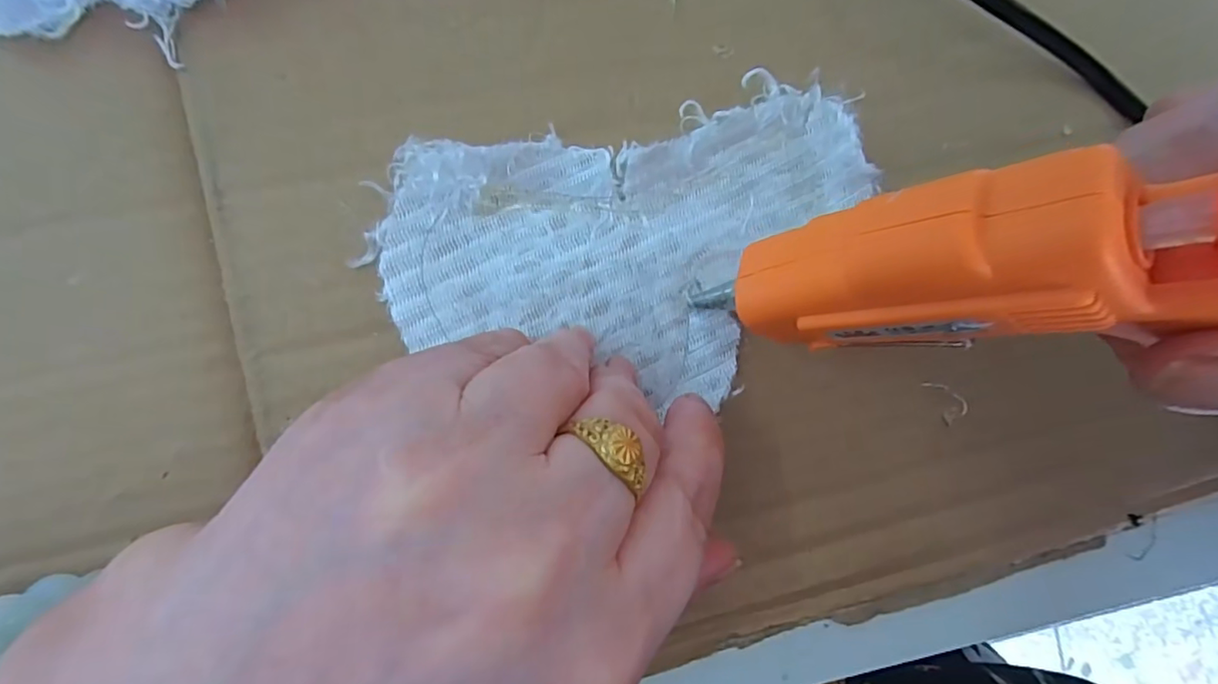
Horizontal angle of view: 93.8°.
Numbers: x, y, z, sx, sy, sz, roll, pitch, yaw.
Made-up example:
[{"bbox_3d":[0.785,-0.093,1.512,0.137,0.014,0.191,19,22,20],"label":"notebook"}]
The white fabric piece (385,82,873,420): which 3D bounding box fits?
[{"bbox_3d":[0.007,-0.022,0.162,0.133,0.012,0.078,-12,94,-7],"label":"white fabric piece"}]

